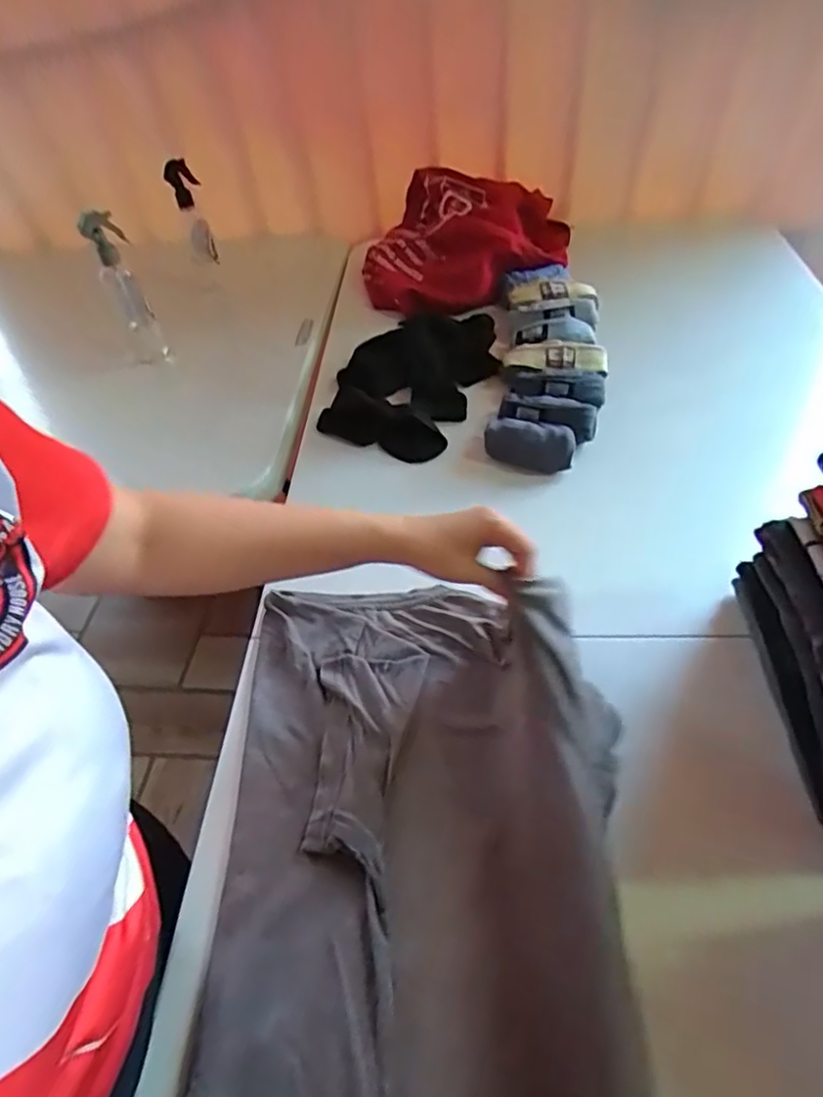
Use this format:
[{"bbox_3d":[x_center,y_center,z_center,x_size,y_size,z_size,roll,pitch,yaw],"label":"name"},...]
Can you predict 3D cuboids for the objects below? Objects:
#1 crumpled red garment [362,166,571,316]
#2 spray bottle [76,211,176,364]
[{"bbox_3d":[0.083,-0.491,1.015,0.311,0.119,0.310,5,49,11],"label":"crumpled red garment"},{"bbox_3d":[-0.403,-0.366,0.902,0.047,0.205,0.046,-30,52,-19],"label":"spray bottle"}]

